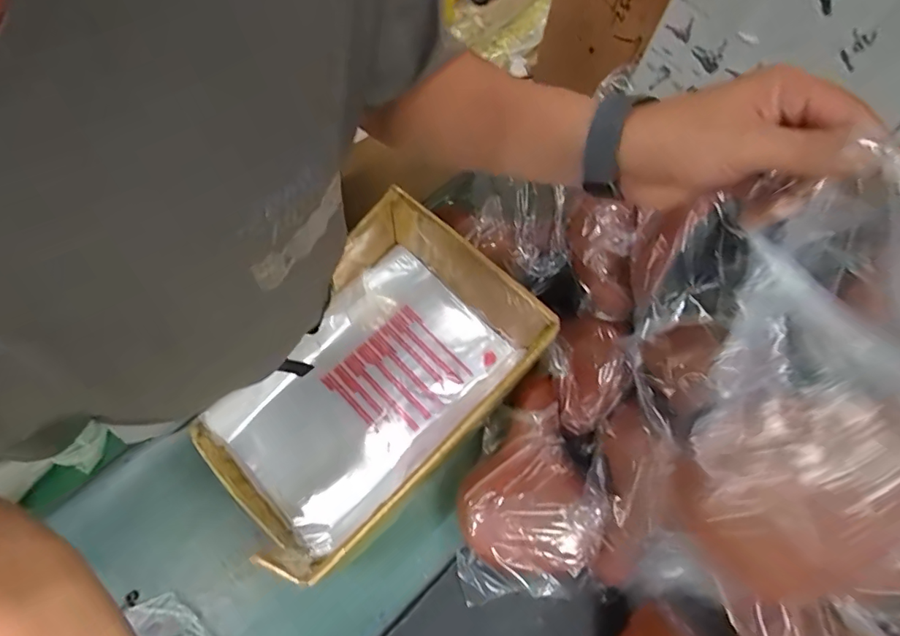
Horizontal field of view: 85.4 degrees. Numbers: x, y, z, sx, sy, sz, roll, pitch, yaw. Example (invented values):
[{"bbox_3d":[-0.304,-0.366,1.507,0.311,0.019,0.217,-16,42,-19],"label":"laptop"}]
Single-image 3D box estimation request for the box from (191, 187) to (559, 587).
[{"bbox_3d":[-0.122,0.087,0.666,0.304,0.197,0.424,42,74,13],"label":"box"}]

